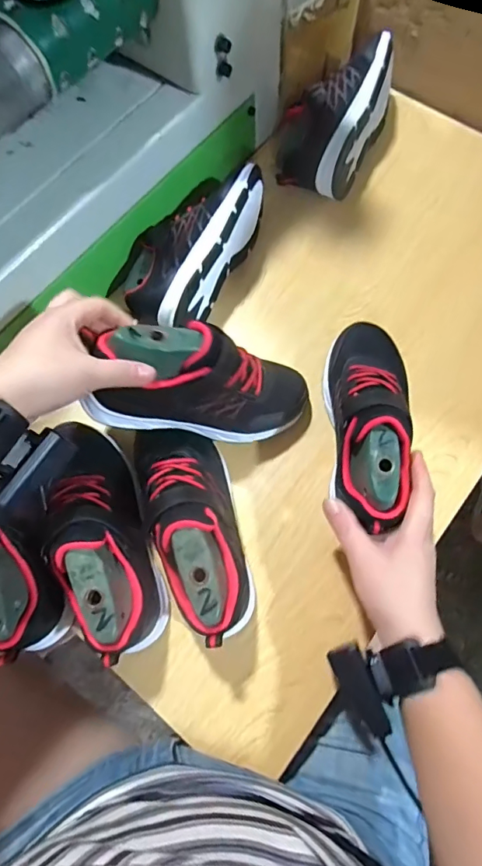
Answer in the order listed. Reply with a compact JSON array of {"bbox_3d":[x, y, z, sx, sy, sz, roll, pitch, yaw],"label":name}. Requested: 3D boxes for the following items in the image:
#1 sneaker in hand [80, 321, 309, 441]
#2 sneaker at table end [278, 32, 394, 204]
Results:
[{"bbox_3d":[-0.025,-0.043,0.440,0.212,0.075,0.078,10,67,-36],"label":"sneaker in hand"},{"bbox_3d":[0.115,-0.404,0.597,0.113,0.083,0.201,26,74,9],"label":"sneaker at table end"}]

